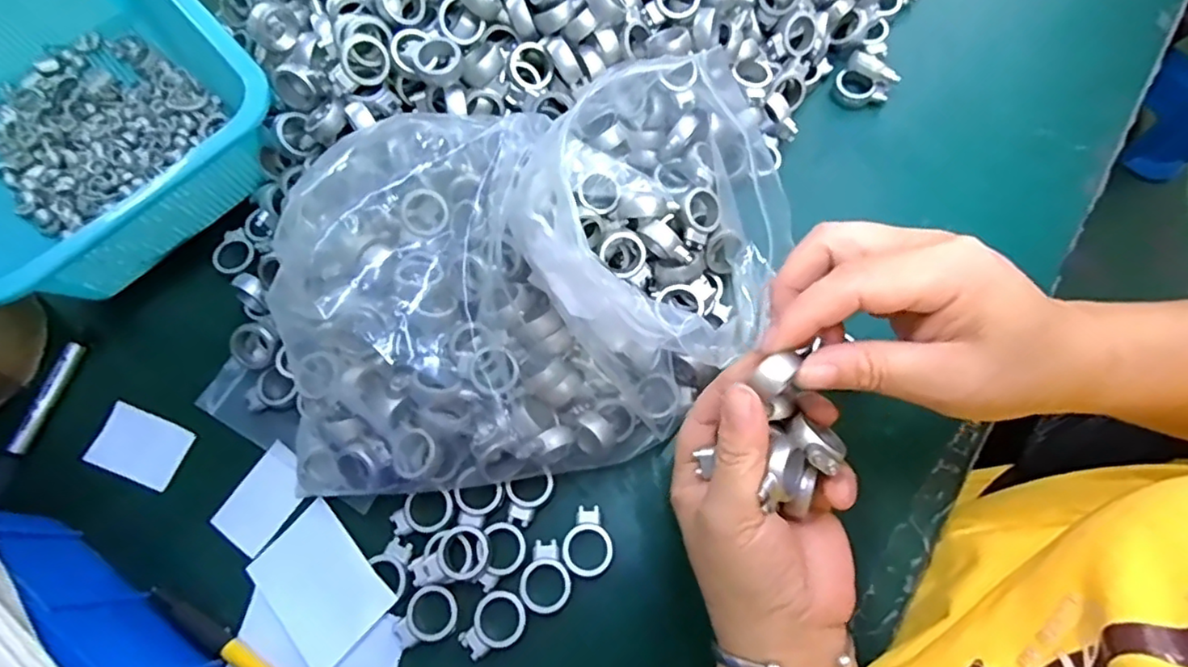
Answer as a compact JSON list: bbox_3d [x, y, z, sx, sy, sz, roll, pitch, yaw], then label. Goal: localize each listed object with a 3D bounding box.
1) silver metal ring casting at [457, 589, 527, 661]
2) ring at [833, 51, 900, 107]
[{"bbox_3d":[-0.050,0.143,0.296,0.034,0.004,0.025,-41,75,-12],"label":"silver metal ring casting"},{"bbox_3d":[0.175,-0.162,0.389,0.034,0.015,0.028,32,75,12],"label":"ring"}]

